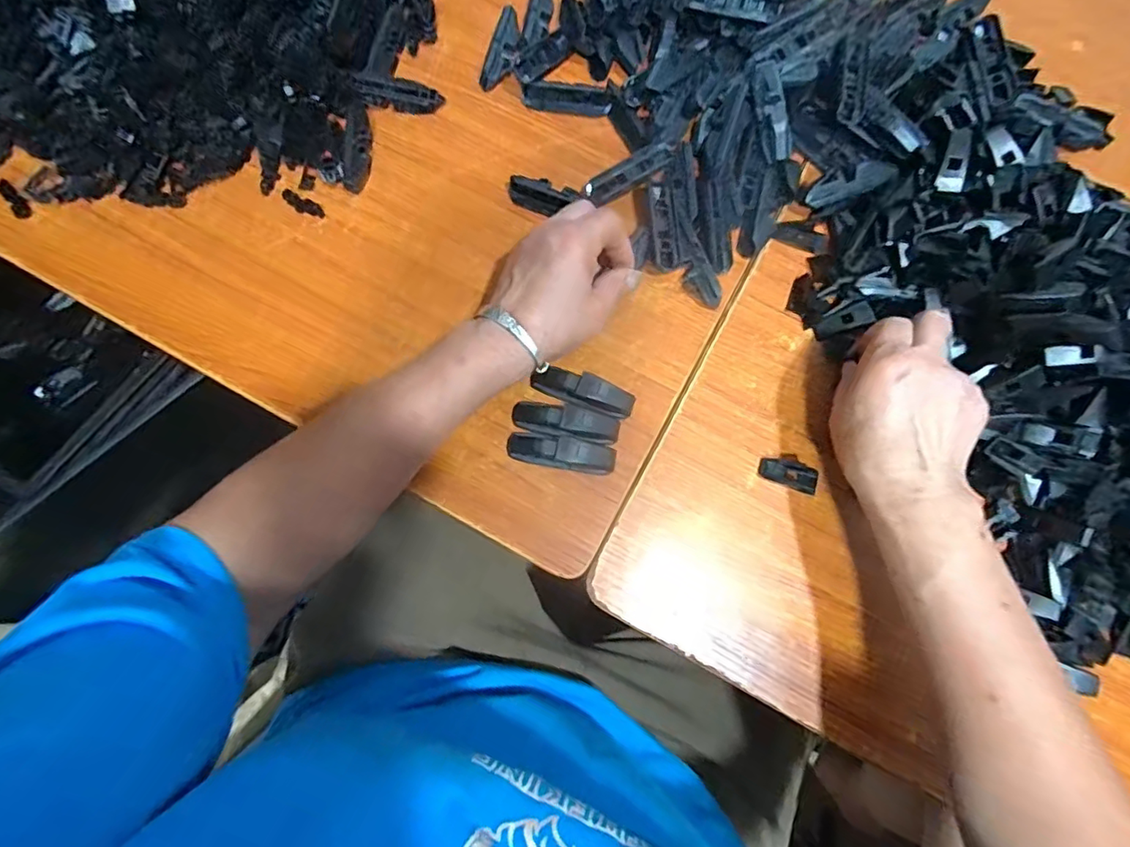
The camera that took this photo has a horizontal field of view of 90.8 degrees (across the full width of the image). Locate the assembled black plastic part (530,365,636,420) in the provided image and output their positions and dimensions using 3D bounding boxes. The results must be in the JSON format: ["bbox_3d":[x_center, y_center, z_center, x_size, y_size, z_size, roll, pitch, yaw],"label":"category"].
[{"bbox_3d":[0.013,-0.023,0.402,0.074,0.021,0.021,17,78,2],"label":"assembled black plastic part"}]

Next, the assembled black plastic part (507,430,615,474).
[{"bbox_3d":[-0.003,0.021,0.394,0.077,0.023,0.021,12,77,1],"label":"assembled black plastic part"}]

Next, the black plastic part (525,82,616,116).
[{"bbox_3d":[0.002,-0.267,0.458,0.072,0.019,0.014,6,77,0],"label":"black plastic part"}]

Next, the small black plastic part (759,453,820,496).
[{"bbox_3d":[0.164,0.034,0.404,0.043,0.004,0.024,22,78,3],"label":"small black plastic part"}]

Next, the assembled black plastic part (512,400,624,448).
[{"bbox_3d":[0.000,-0.001,0.398,0.077,0.022,0.025,15,77,2],"label":"assembled black plastic part"}]

